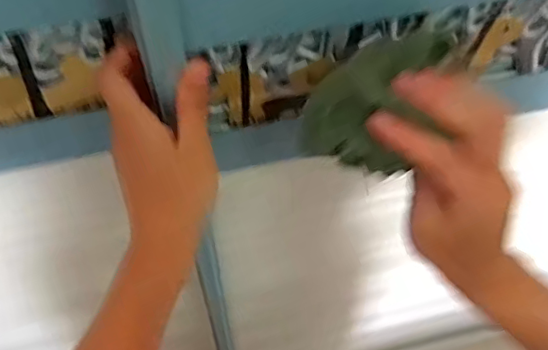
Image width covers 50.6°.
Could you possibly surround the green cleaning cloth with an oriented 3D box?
[{"bbox_3d":[0.065,-0.038,0.308,0.091,0.057,0.044,-21,62,-14],"label":"green cleaning cloth"}]

